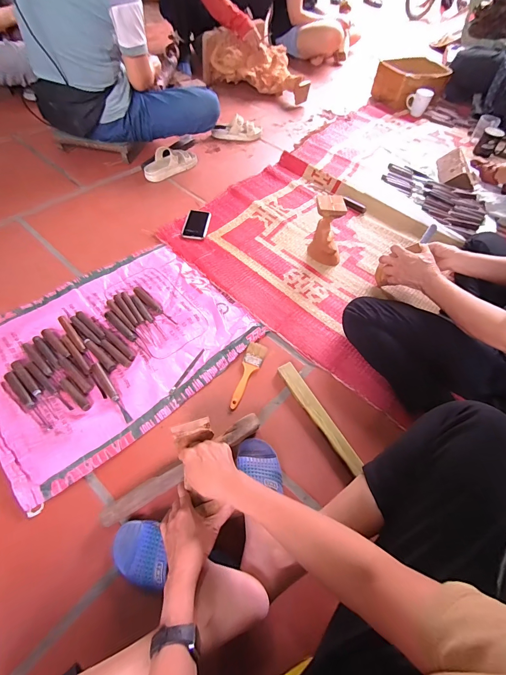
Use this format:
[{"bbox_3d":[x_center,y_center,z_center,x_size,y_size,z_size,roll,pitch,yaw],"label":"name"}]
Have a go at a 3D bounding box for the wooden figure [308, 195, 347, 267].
[{"bbox_3d":[0.231,-0.325,0.984,0.107,0.181,0.095,16,56,6],"label":"wooden figure"}]

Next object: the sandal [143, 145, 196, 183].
[{"bbox_3d":[-0.326,-0.686,1.259,0.219,0.063,0.096,-36,65,-25],"label":"sandal"}]

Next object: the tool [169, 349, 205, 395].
[{"bbox_3d":[-0.158,0.080,0.783,0.013,0.008,0.138,25,58,12],"label":"tool"}]

